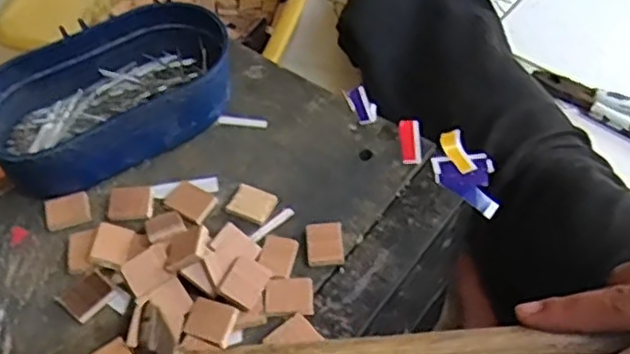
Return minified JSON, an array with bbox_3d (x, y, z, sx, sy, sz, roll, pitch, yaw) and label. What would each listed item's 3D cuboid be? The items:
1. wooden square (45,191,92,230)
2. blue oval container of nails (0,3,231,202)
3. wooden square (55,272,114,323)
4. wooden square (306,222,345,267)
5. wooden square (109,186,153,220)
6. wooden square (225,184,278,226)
[{"bbox_3d":[-0.146,0.020,0.394,0.025,0.004,0.022,-17,54,-11],"label":"wooden square"},{"bbox_3d":[-0.123,-0.050,0.408,0.156,0.042,0.095,-32,58,-20],"label":"blue oval container of nails"},{"bbox_3d":[-0.120,0.063,0.354,0.020,0.006,0.025,34,61,25],"label":"wooden square"},{"bbox_3d":[0.006,0.037,0.367,0.020,0.005,0.025,-2,52,1],"label":"wooden square"},{"bbox_3d":[-0.108,0.015,0.390,0.025,0.004,0.022,-1,52,1],"label":"wooden square"},{"bbox_3d":[-0.036,0.015,0.386,0.026,0.004,0.022,21,56,18],"label":"wooden square"}]

